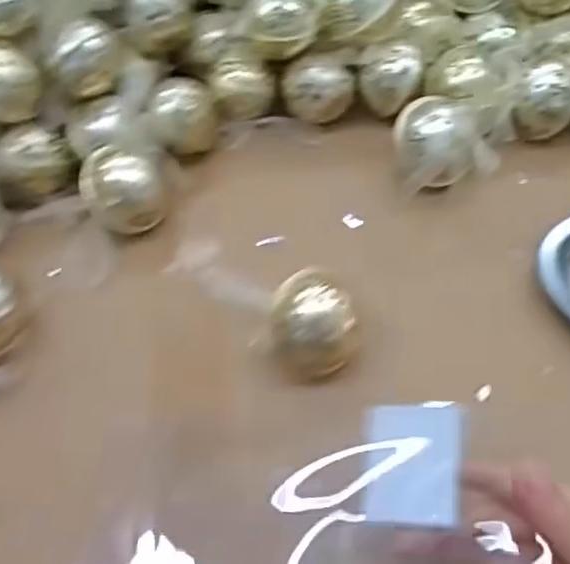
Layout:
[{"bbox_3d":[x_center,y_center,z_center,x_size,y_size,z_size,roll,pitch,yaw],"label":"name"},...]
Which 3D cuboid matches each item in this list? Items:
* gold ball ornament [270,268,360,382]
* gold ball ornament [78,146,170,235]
[{"bbox_3d":[0.017,0.028,0.390,0.051,0.049,0.047,6,57,8],"label":"gold ball ornament"},{"bbox_3d":[-0.108,-0.067,0.461,0.058,0.044,0.057,-18,57,-7],"label":"gold ball ornament"}]

